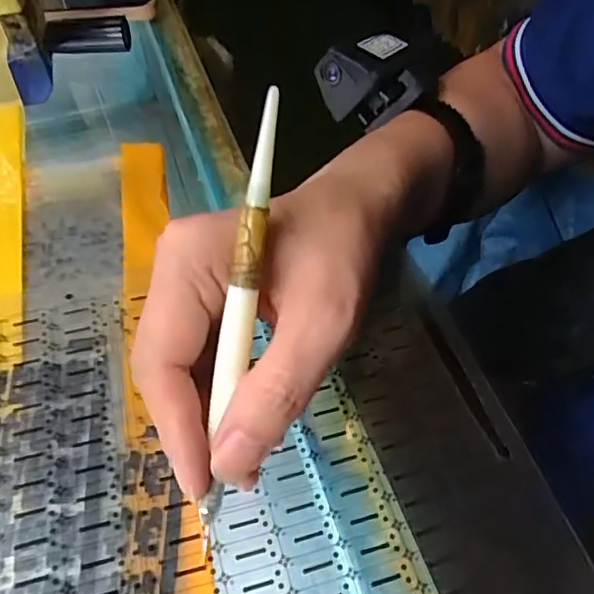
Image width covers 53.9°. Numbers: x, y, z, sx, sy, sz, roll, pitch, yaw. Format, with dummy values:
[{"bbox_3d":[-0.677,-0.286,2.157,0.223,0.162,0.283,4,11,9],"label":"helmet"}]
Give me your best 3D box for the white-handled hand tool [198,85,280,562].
[{"bbox_3d":[-0.019,0.010,0.185,0.010,0.008,0.147,10,95,8],"label":"white-handled hand tool"}]

